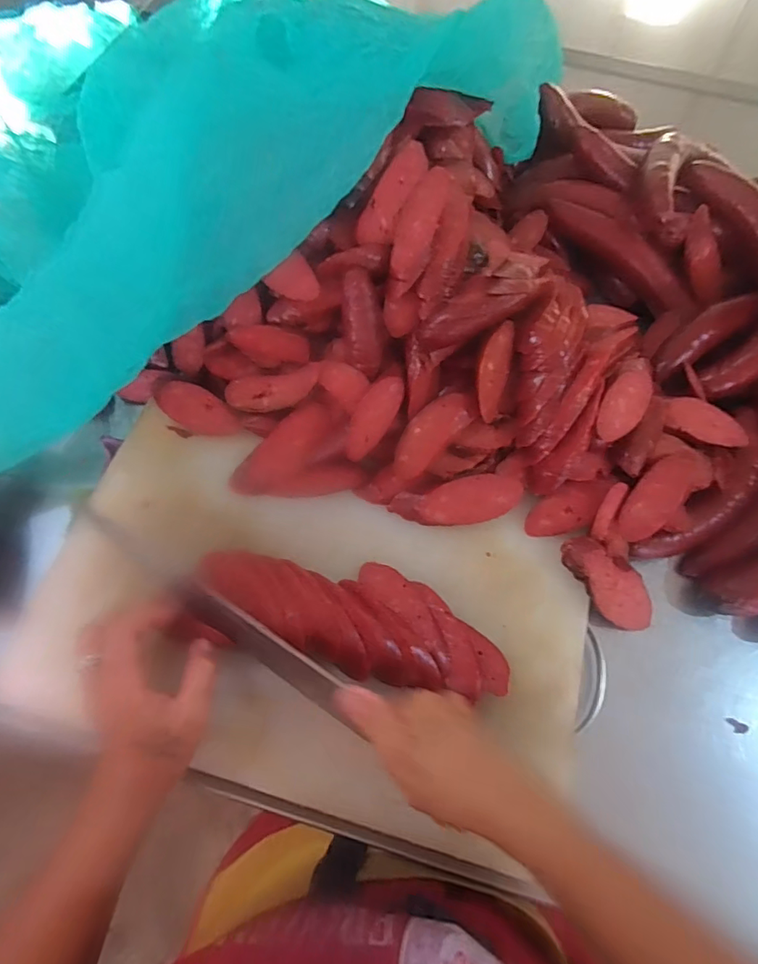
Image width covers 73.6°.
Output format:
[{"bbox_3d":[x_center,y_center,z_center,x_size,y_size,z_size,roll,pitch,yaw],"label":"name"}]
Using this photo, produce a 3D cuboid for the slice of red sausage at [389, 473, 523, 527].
[{"bbox_3d":[0.070,0.018,0.448,0.112,0.020,0.038,-10,68,-6],"label":"slice of red sausage"}]

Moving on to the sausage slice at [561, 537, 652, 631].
[{"bbox_3d":[0.197,0.090,0.431,0.102,0.020,0.042,45,71,-8],"label":"sausage slice"}]

